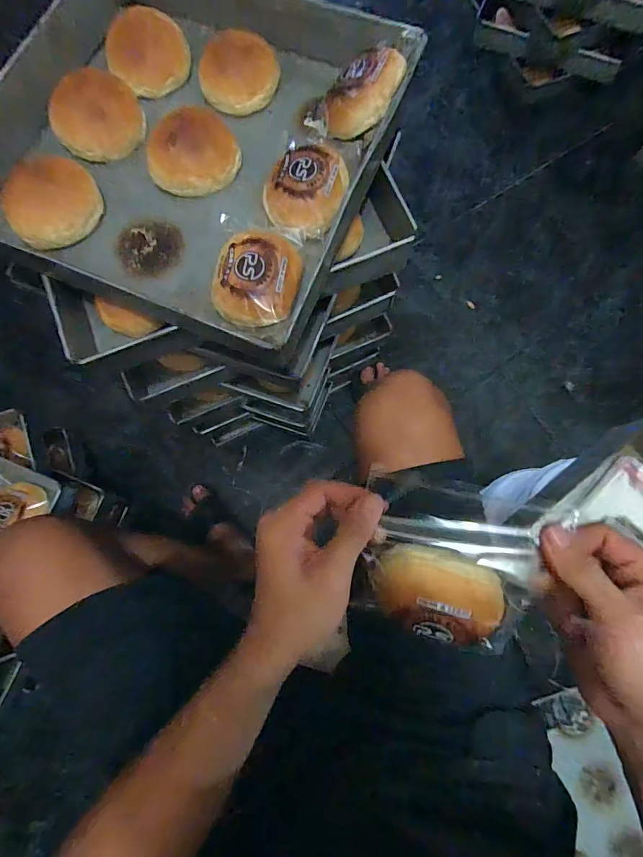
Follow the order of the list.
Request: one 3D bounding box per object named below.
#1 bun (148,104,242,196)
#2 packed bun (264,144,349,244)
[{"bbox_3d":[-0.145,-0.309,0.450,0.104,0.036,0.084,-14,78,-1],"label":"bun"},{"bbox_3d":[-0.020,-0.253,0.434,0.091,0.038,0.099,6,78,3],"label":"packed bun"}]

